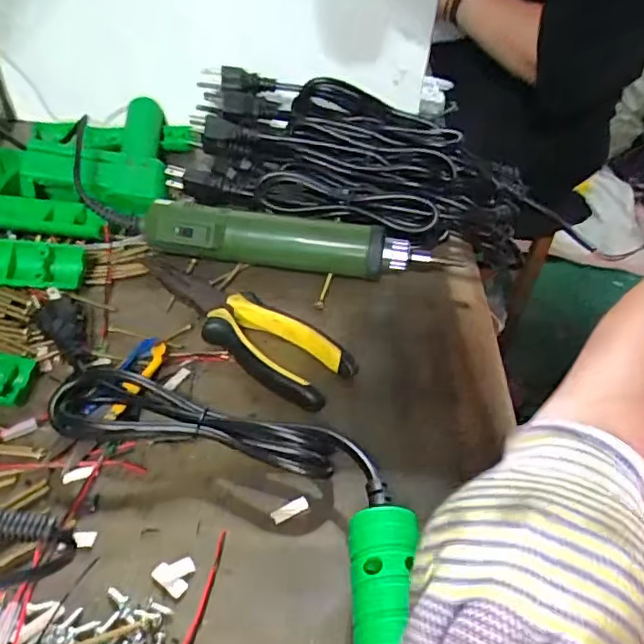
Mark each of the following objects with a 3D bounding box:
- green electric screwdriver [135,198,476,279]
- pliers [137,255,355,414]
[{"bbox_3d":[-0.014,-0.060,0.450,0.243,0.041,0.036,6,44,-1],"label":"green electric screwdriver"},{"bbox_3d":[-0.064,-0.006,0.407,0.187,0.021,0.053,35,50,26],"label":"pliers"}]

